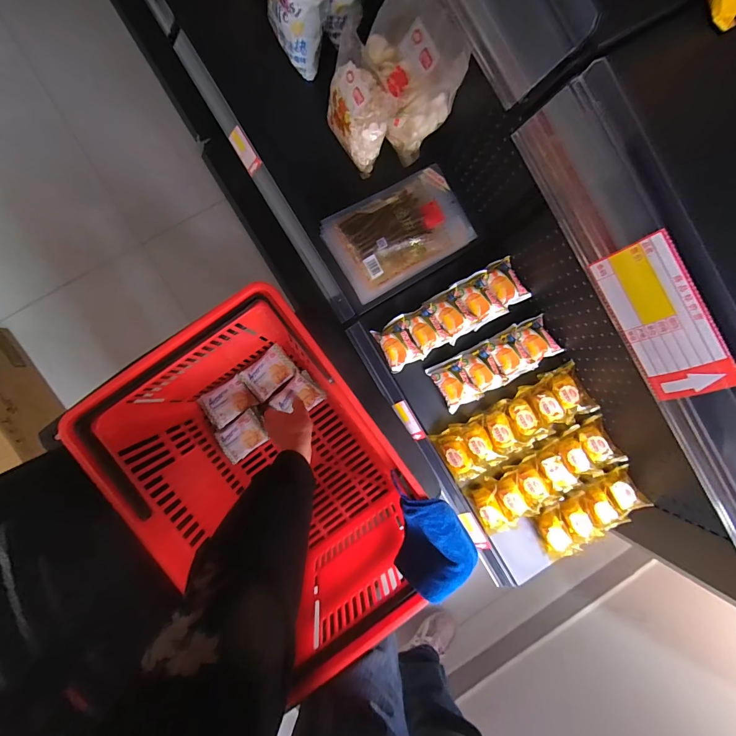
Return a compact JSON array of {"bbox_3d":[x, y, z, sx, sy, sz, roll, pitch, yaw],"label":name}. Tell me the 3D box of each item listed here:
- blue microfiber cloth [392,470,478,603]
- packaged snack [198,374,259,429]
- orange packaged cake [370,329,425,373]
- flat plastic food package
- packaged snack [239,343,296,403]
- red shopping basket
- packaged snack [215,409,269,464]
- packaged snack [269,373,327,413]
[{"bbox_3d":[0.092,0.232,0.504,0.108,0.051,0.171,-2,90,-5],"label":"blue microfiber cloth"},{"bbox_3d":[-0.256,0.062,0.665,0.081,0.024,0.065,-35,93,-4],"label":"packaged snack"},{"bbox_3d":[0.064,-0.046,0.751,0.072,0.035,0.094,-28,93,-5],"label":"orange packaged cake"},{"bbox_3d":[0.040,-0.257,0.719,0.221,0.059,0.179,-32,93,-5],"label":"flat plastic food package"},{"bbox_3d":[-0.184,0.011,0.671,0.091,0.014,0.069,-42,94,-4],"label":"packaged snack"},{"bbox_3d":[-0.135,0.168,0.598,0.324,0.258,0.481,-36,93,-4],"label":"red shopping basket"},{"bbox_3d":[-0.234,0.127,0.676,0.085,0.026,0.067,-37,93,-4],"label":"packaged snack"},{"bbox_3d":[-0.128,0.058,0.667,0.069,0.027,0.080,42,86,-4],"label":"packaged snack"}]

